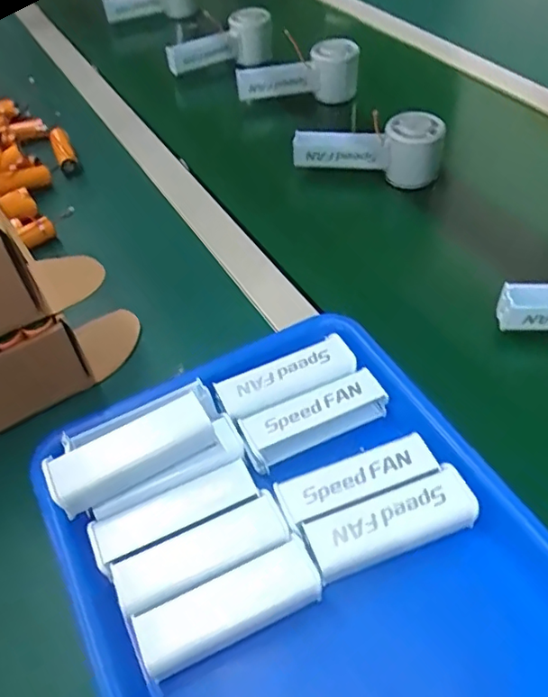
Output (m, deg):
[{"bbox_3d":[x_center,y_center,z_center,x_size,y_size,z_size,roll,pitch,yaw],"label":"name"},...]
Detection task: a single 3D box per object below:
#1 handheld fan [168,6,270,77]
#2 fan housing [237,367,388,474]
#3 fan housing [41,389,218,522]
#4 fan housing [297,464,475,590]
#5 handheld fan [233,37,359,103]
[{"bbox_3d":[-0.077,-0.405,0.779,0.148,0.081,0.046,-20,51,-11],"label":"handheld fan"},{"bbox_3d":[0.027,0.048,0.395,0.101,0.022,0.031,-22,51,-13],"label":"fan housing"},{"bbox_3d":[-0.088,0.066,0.358,0.100,0.031,0.031,-25,52,-16],"label":"fan housing"},{"bbox_3d":[0.070,0.106,0.342,0.100,0.021,0.035,-19,51,-11],"label":"fan housing"},{"bbox_3d":[0.029,-0.336,0.703,0.146,0.061,0.067,-3,49,3],"label":"handheld fan"}]

